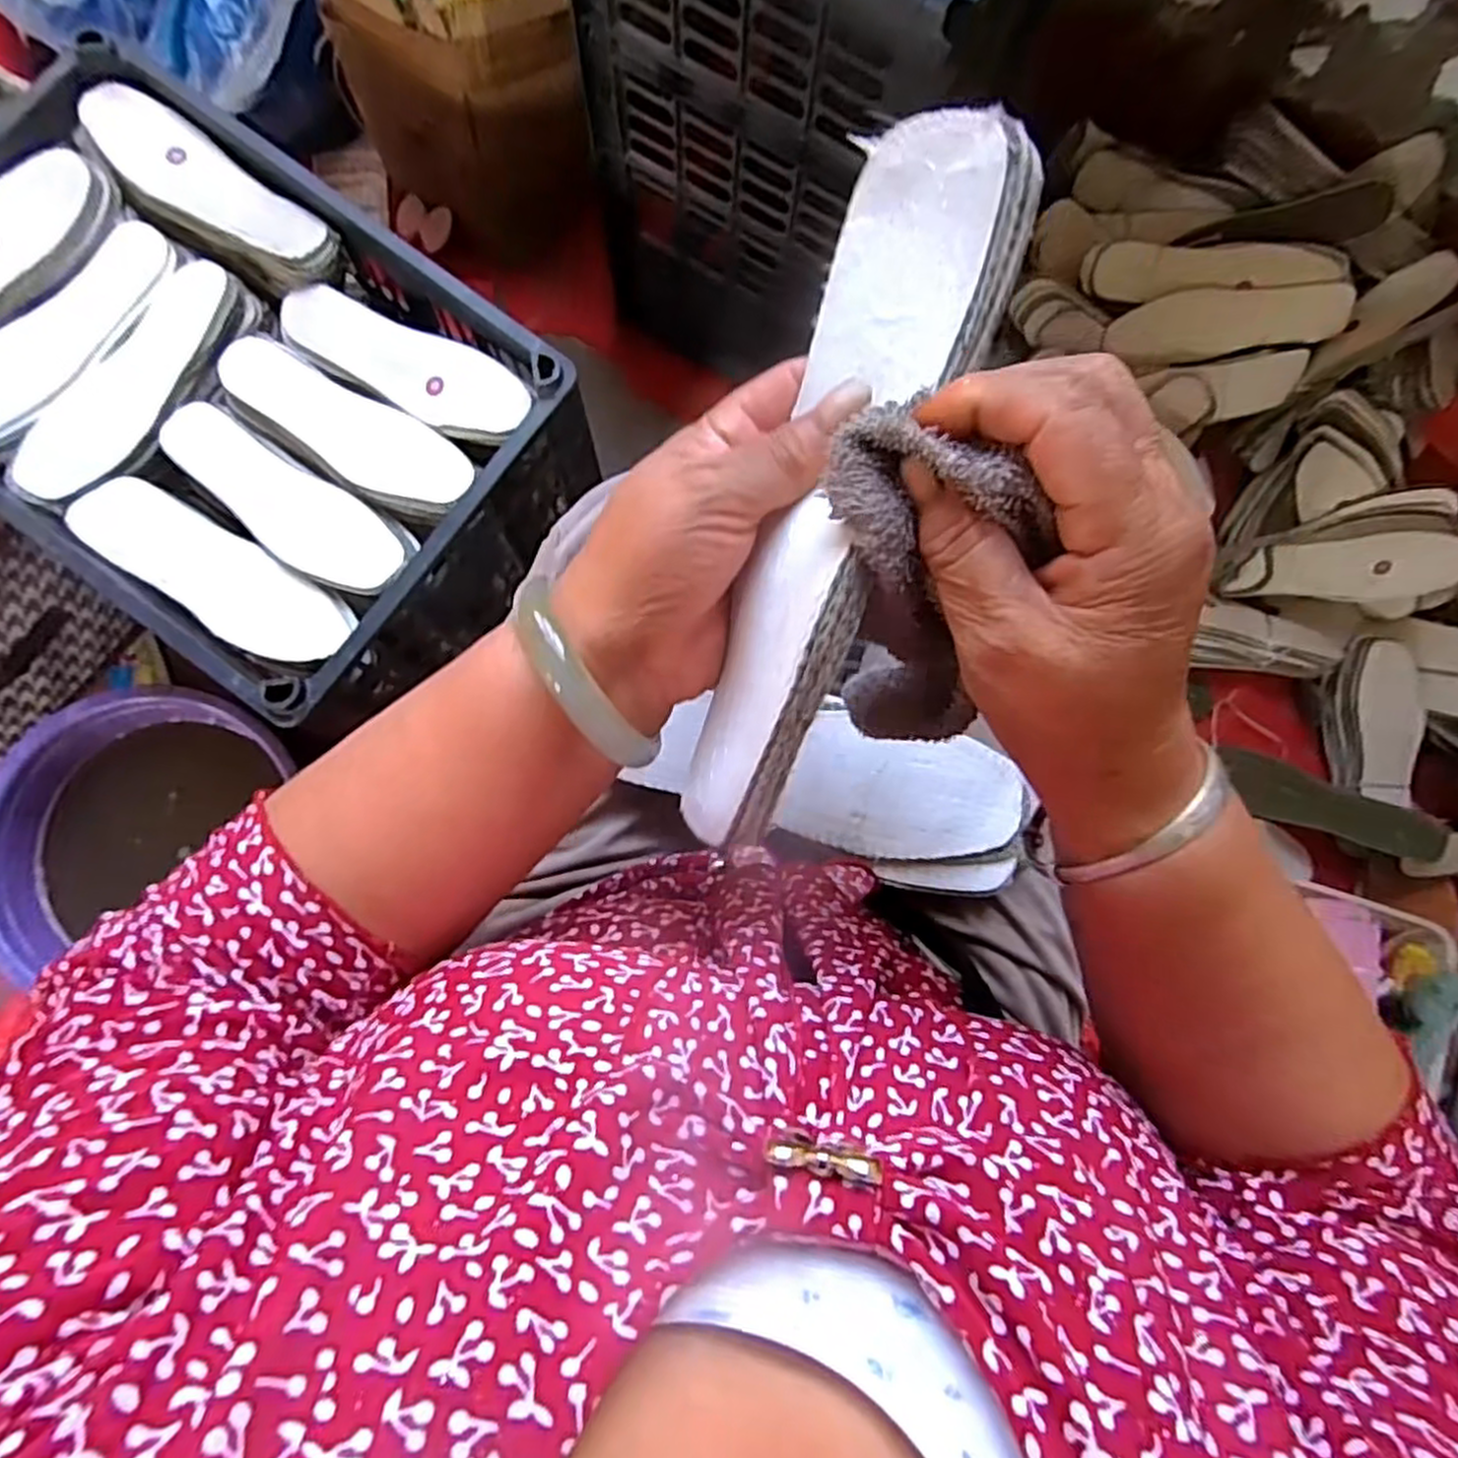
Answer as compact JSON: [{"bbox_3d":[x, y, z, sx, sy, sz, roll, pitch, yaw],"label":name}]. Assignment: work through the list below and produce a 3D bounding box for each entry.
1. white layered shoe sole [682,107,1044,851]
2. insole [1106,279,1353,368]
[{"bbox_3d":[0.032,-0.070,0.240,0.050,0.060,0.225,19,94,-4],"label":"white layered shoe sole"},{"bbox_3d":[0.523,-0.428,0.817,0.234,0.013,0.065,-4,118,8],"label":"insole"}]

